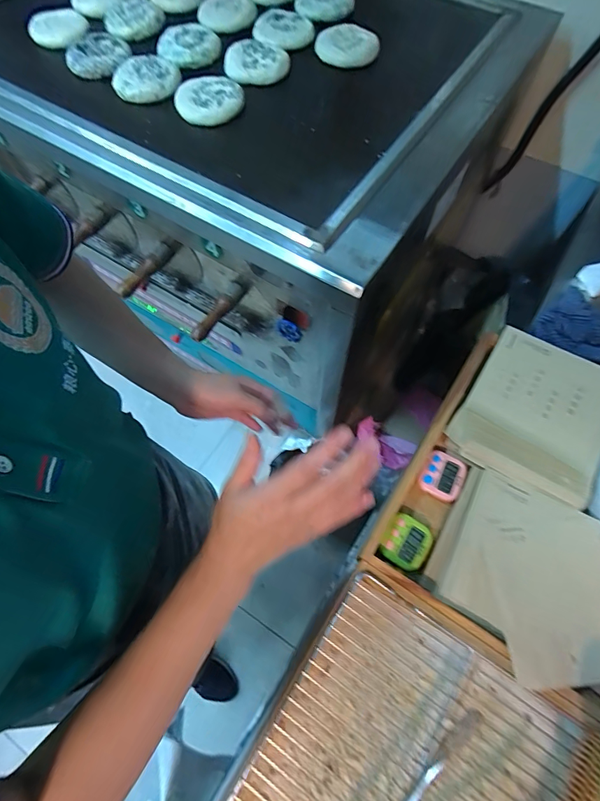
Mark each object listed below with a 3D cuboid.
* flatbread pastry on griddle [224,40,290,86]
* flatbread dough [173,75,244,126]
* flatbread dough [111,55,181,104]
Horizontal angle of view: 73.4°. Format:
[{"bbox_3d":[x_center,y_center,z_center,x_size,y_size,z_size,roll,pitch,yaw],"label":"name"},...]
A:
[{"bbox_3d":[-0.087,-0.676,0.803,0.126,0.020,0.107,-6,66,-3],"label":"flatbread pastry on griddle"},{"bbox_3d":[-0.171,-0.569,0.758,0.125,0.017,0.124,-4,66,-1],"label":"flatbread dough"},{"bbox_3d":[-0.299,-0.627,0.781,0.128,0.017,0.121,-11,67,-5],"label":"flatbread dough"}]

